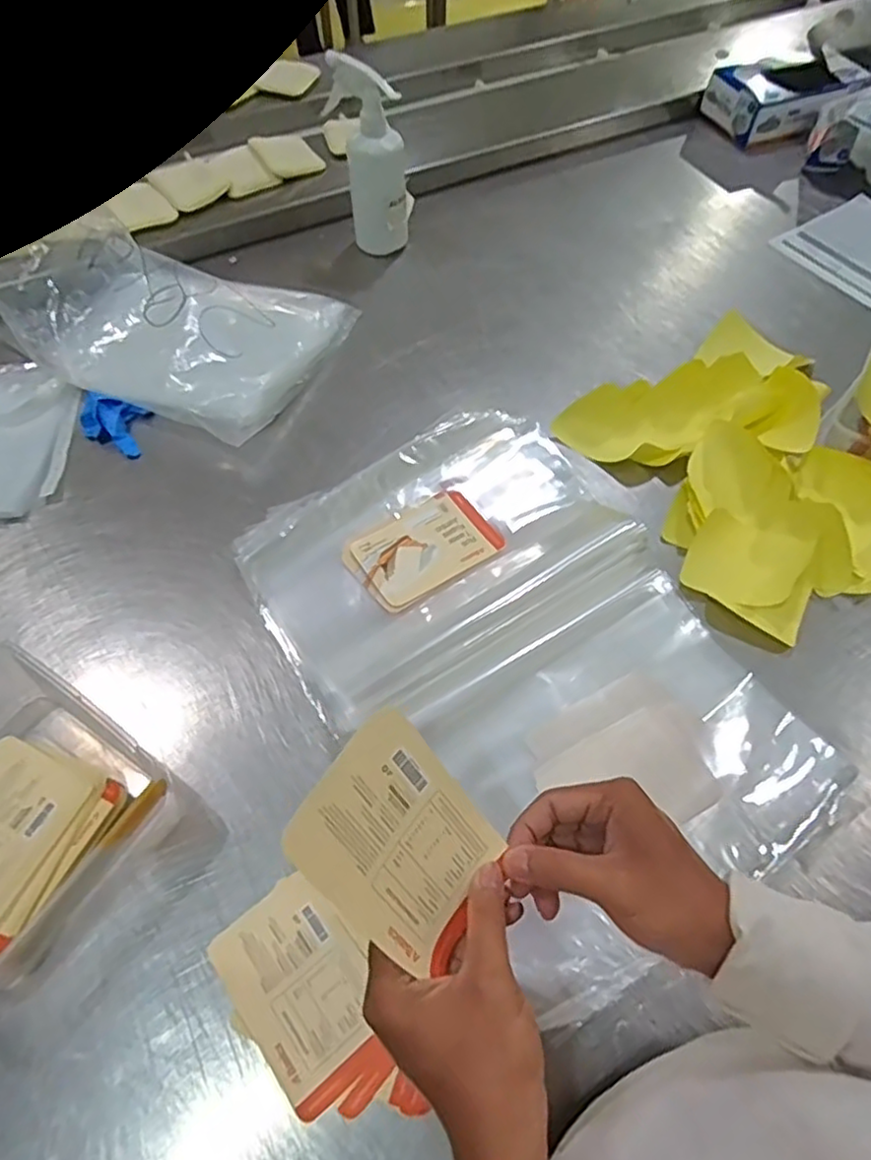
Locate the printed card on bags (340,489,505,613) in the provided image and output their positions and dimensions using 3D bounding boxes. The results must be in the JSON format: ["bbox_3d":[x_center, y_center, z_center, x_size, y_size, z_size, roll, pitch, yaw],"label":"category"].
[{"bbox_3d":[-0.009,-0.030,0.634,0.139,0.009,0.090,-35,65,-19],"label":"printed card on bags"}]

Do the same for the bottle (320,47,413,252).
[{"bbox_3d":[-0.083,-0.526,0.832,0.100,0.198,0.075,-1,59,-1],"label":"bottle"}]

